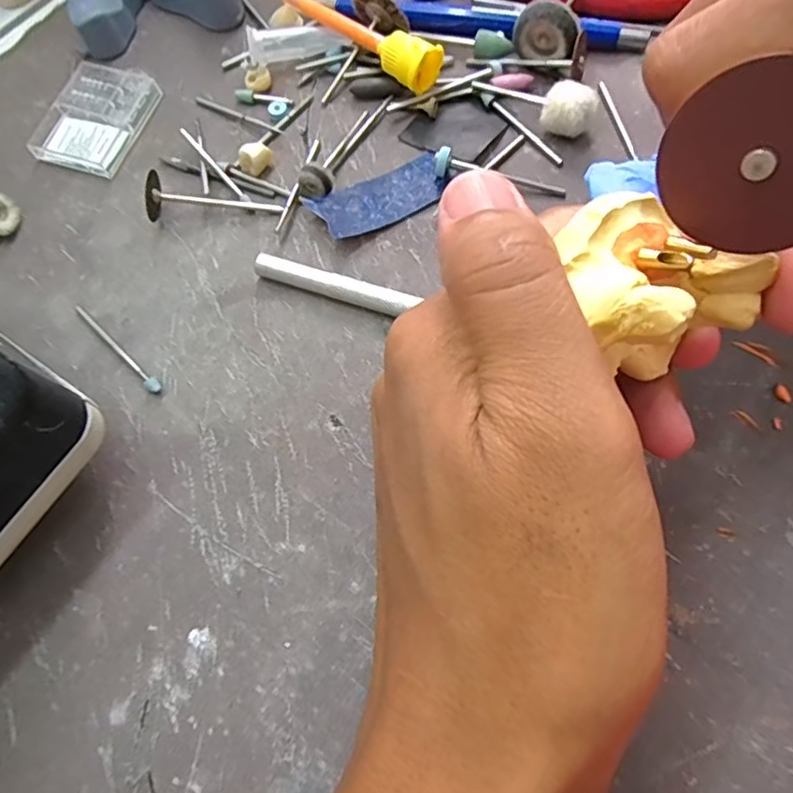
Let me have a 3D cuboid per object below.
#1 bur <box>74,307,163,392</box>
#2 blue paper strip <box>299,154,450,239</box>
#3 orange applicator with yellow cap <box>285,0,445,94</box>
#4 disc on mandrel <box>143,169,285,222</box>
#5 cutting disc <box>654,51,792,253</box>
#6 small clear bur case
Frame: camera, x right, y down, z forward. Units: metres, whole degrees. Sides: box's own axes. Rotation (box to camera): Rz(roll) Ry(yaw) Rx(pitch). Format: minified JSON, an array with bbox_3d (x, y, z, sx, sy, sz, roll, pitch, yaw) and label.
[{"bbox_3d":[-0.093,-0.016,0.194,0.047,0.004,0.004,40,77,15],"label":"bur"},{"bbox_3d":[-0.005,-0.070,0.207,0.048,0.007,0.021,-27,71,-7],"label":"blue paper strip"},{"bbox_3d":[-0.023,-0.141,0.225,0.088,0.019,0.014,34,75,13],"label":"orange applicator with yellow cap"},{"bbox_3d":[-0.065,-0.067,0.206,0.045,0.013,0.016,9,71,6],"label":"disc on mandrel"},{"bbox_3d":[0.061,-0.040,0.101,0.030,0.030,0.004,39,52,5],"label":"cutting disc"},{"bbox_3d":[-0.117,-0.109,0.227,0.038,0.007,0.048,16,72,8],"label":"small clear bur case"}]

